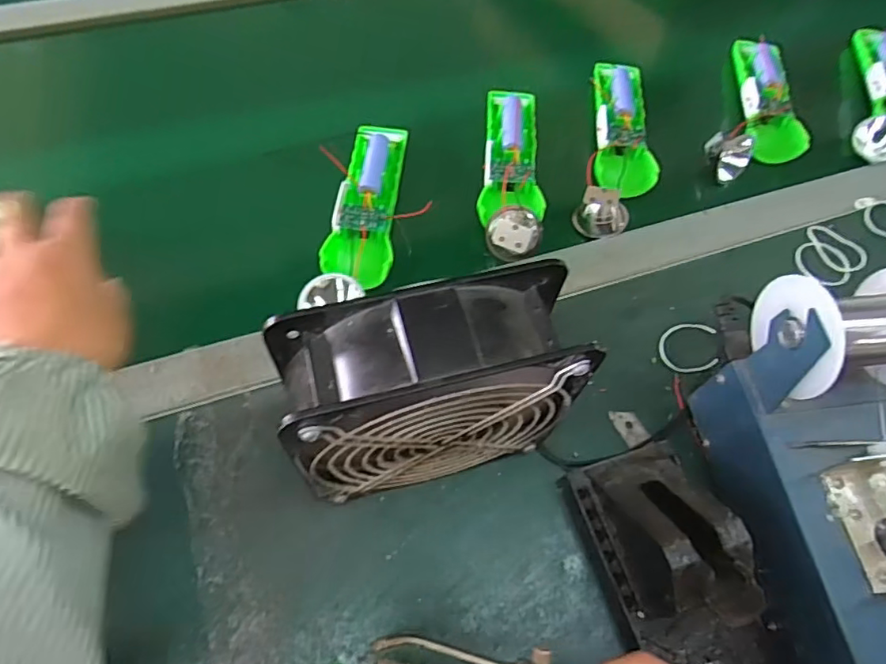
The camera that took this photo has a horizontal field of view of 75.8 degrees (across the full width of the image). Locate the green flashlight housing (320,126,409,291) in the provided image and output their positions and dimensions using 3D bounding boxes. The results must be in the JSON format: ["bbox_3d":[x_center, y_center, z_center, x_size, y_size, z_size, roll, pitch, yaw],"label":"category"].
[{"bbox_3d":[-0.057,-0.107,0.452,0.049,0.020,0.161,8,61,1],"label":"green flashlight housing"}]

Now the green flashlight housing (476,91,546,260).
[{"bbox_3d":[0.059,-0.139,0.476,0.051,0.032,0.193,7,61,0],"label":"green flashlight housing"}]

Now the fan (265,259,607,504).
[{"bbox_3d":[-0.005,0.041,0.310,0.140,0.151,0.059,-12,63,-10],"label":"fan"}]

